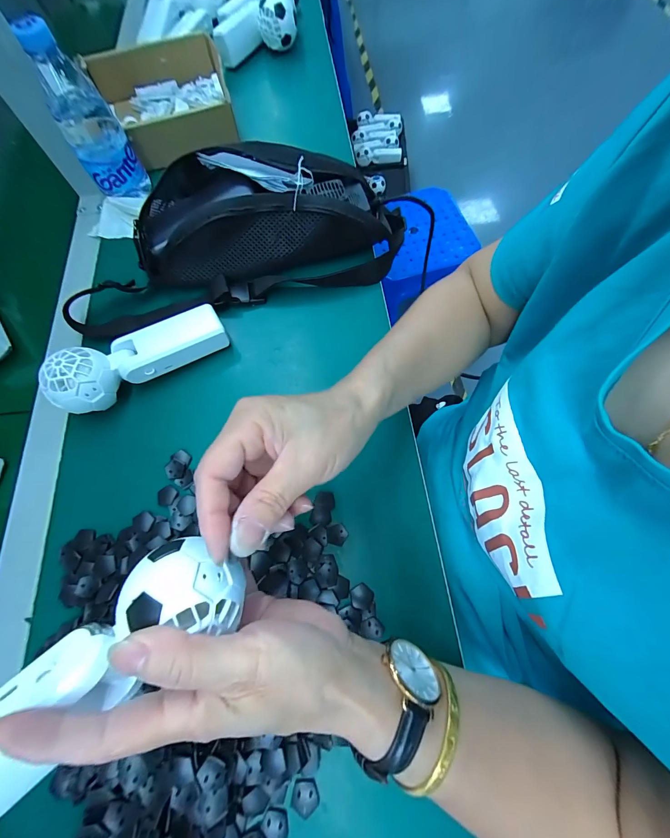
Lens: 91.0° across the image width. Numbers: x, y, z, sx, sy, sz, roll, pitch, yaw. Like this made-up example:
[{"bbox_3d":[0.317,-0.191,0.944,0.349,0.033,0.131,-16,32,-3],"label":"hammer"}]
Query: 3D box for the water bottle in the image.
[{"bbox_3d":[-0.280,-0.336,0.376,0.061,0.153,0.051,-31,72,-12],"label":"water bottle"}]

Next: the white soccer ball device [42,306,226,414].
[{"bbox_3d":[-0.192,-0.063,0.328,0.164,0.052,0.045,-32,72,-12],"label":"white soccer ball device"}]

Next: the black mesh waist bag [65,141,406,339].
[{"bbox_3d":[-0.109,-0.209,0.364,0.393,0.084,0.155,-14,69,-6],"label":"black mesh waist bag"}]

